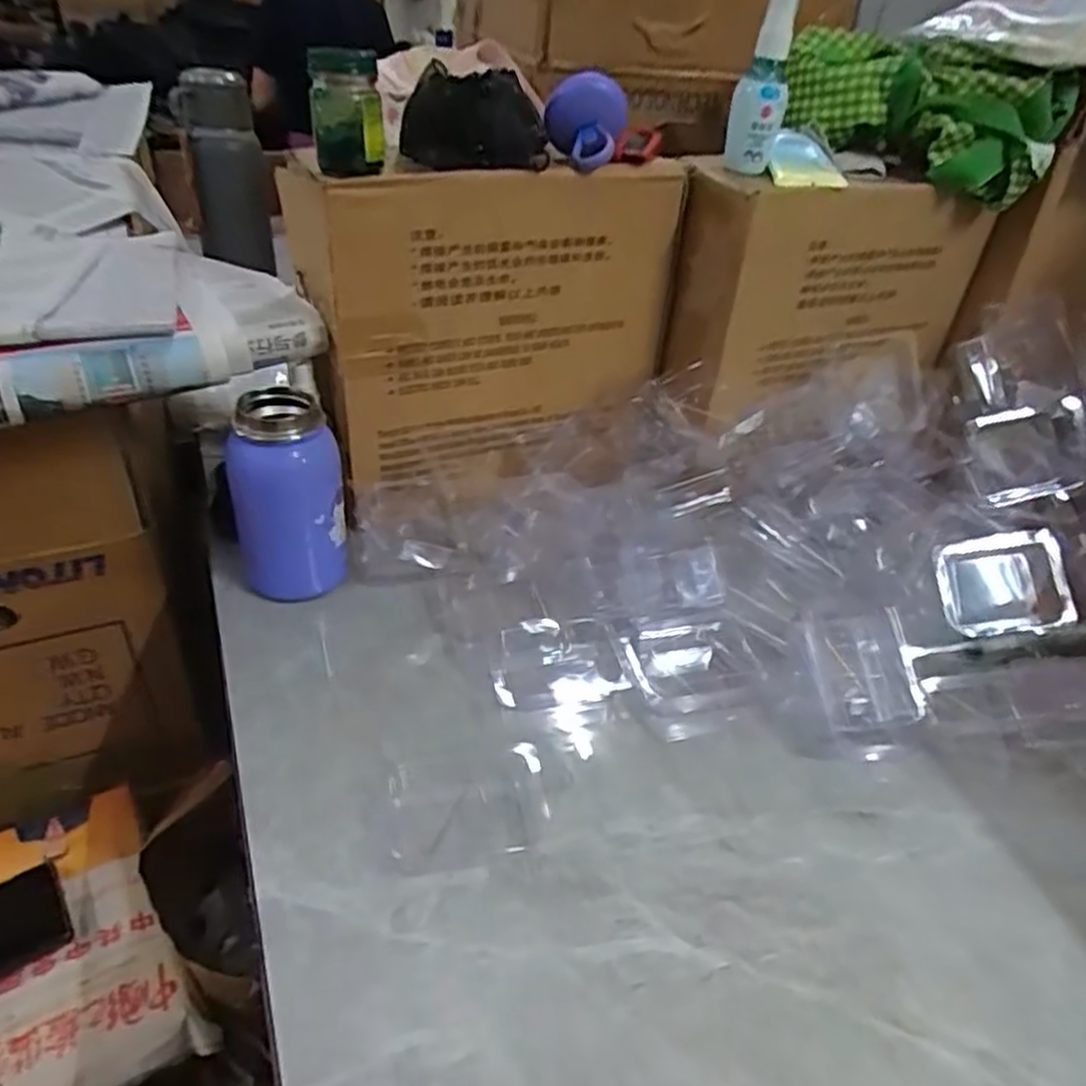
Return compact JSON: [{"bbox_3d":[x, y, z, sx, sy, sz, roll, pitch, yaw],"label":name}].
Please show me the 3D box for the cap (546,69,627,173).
[{"bbox_3d":[0.030,-0.299,0.533,0.054,0.056,0.053,7,37,1],"label":"cap"}]

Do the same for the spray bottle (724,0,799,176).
[{"bbox_3d":[0.157,-0.329,0.541,0.036,0.116,0.031,13,37,9],"label":"spray bottle"}]

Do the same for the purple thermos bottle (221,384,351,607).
[{"bbox_3d":[-0.180,-0.031,0.533,0.068,0.138,0.060,-15,42,-26],"label":"purple thermos bottle"}]

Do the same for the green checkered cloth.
[{"bbox_3d":[0.300,-0.345,0.609,0.207,0.088,0.072,28,42,26],"label":"green checkered cloth"}]

